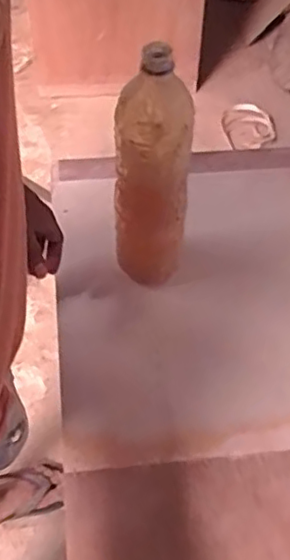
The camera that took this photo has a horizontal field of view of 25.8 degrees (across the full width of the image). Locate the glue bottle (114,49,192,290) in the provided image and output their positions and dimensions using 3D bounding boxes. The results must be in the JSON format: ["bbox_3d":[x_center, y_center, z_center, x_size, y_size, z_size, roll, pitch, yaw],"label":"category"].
[{"bbox_3d":[0.006,-0.099,0.704,0.081,0.303,0.084,0,51,-2],"label":"glue bottle"}]

